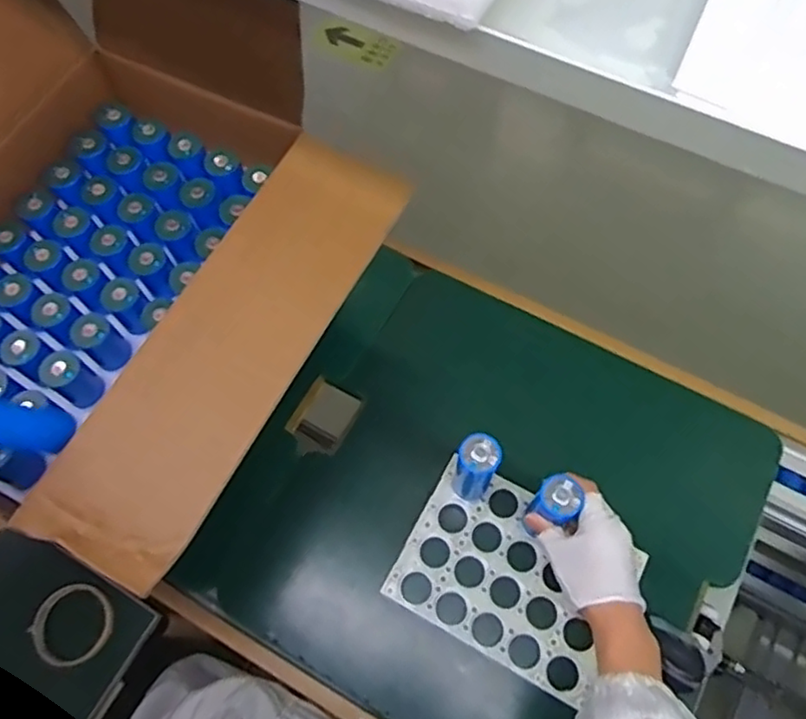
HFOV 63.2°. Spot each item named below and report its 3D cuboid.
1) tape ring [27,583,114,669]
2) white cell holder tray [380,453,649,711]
[{"bbox_3d":[-0.373,0.298,0.738,0.091,0.010,0.084,0,66,1],"label":"tape ring"},{"bbox_3d":[0.117,0.230,0.705,0.227,0.014,0.173,27,69,12],"label":"white cell holder tray"}]

